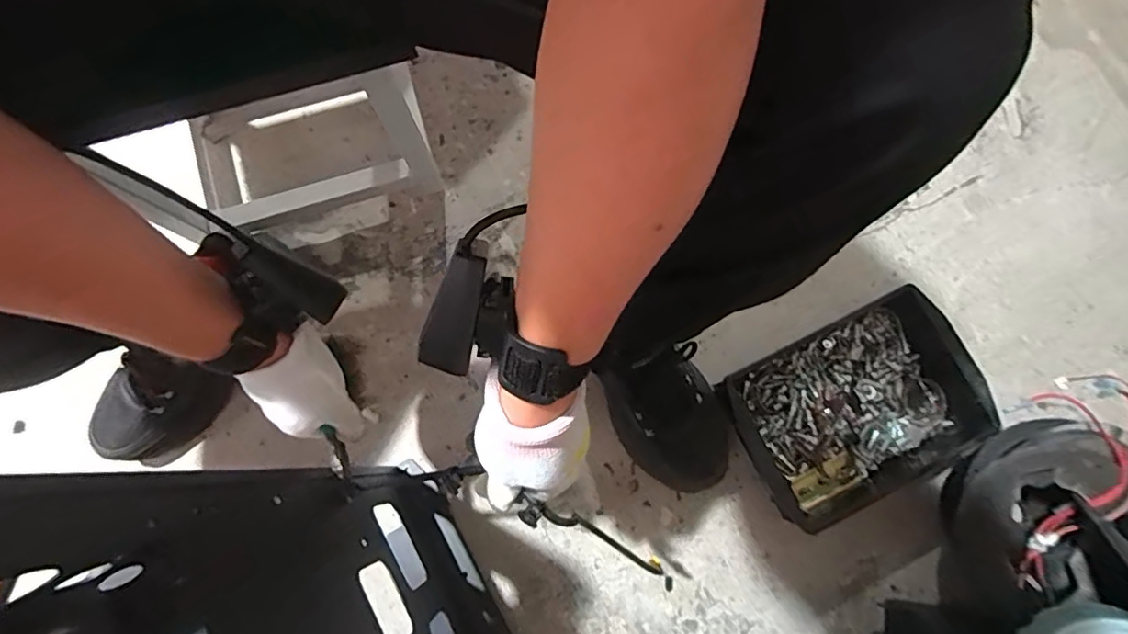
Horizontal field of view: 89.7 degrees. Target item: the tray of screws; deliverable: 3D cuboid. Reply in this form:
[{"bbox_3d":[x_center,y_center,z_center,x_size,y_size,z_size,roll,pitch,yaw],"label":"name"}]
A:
[{"bbox_3d":[0.311,0.103,0.619,0.257,0.072,0.180,-27,81,-6],"label":"tray of screws"}]

